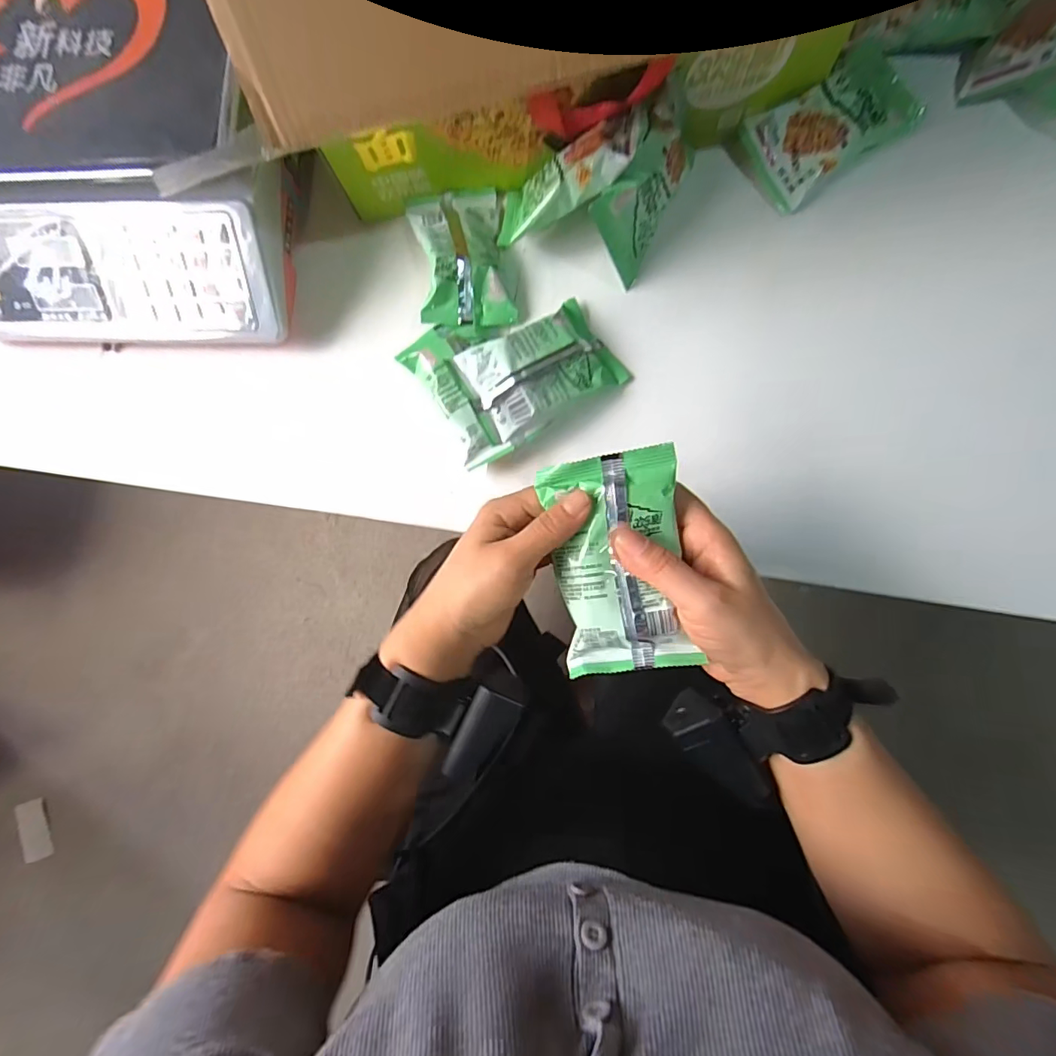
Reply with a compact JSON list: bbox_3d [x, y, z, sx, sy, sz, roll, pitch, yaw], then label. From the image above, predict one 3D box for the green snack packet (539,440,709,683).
[{"bbox_3d":[0.054,0.022,0.295,0.075,0.029,0.124,-9,82,4],"label":"green snack packet"}]

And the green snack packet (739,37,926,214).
[{"bbox_3d":[0.254,-0.341,0.419,0.127,0.031,0.083,-30,81,1],"label":"green snack packet"}]

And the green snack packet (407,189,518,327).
[{"bbox_3d":[-0.060,-0.240,0.435,0.076,0.033,0.128,-9,82,4],"label":"green snack packet"}]

